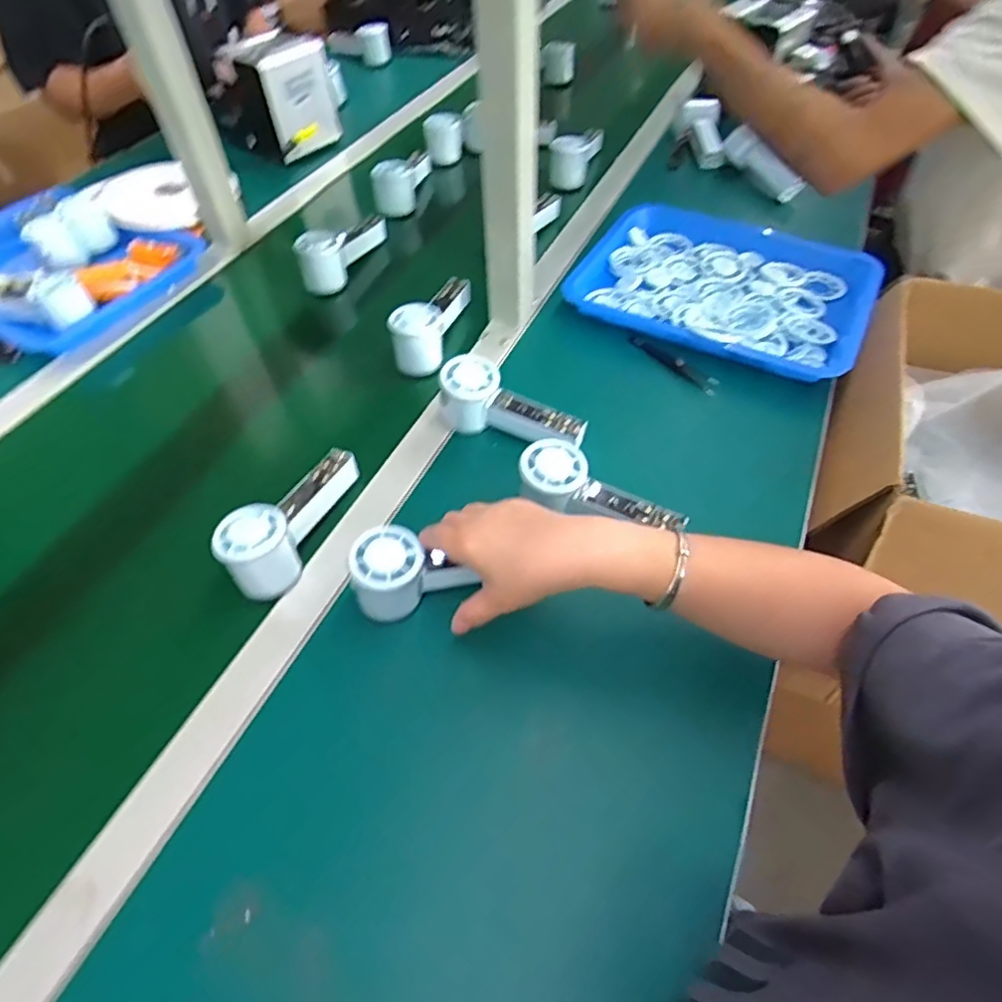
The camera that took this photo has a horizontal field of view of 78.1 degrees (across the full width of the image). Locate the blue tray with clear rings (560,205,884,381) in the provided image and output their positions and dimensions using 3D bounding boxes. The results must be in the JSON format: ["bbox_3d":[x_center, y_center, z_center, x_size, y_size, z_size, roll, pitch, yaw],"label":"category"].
[{"bbox_3d":[0.272,-0.273,0.752,0.342,0.061,0.268,20,54,14],"label":"blue tray with clear rings"}]

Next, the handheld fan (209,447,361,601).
[{"bbox_3d":[-0.184,0.013,0.553,0.057,0.064,0.155,22,54,14],"label":"handheld fan"}]

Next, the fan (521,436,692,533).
[{"bbox_3d":[0.087,-0.003,0.541,0.150,0.047,0.056,25,54,2],"label":"fan"}]

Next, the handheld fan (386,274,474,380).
[{"bbox_3d":[-0.079,-0.214,0.717,0.057,0.064,0.145,14,53,9],"label":"handheld fan"}]

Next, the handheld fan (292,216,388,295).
[{"bbox_3d":[-0.202,-0.332,0.811,0.054,0.056,0.142,28,56,19],"label":"handheld fan"}]

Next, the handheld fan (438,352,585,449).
[{"bbox_3d":[0.012,-0.094,0.617,0.144,0.061,0.050,17,53,11],"label":"handheld fan"}]

